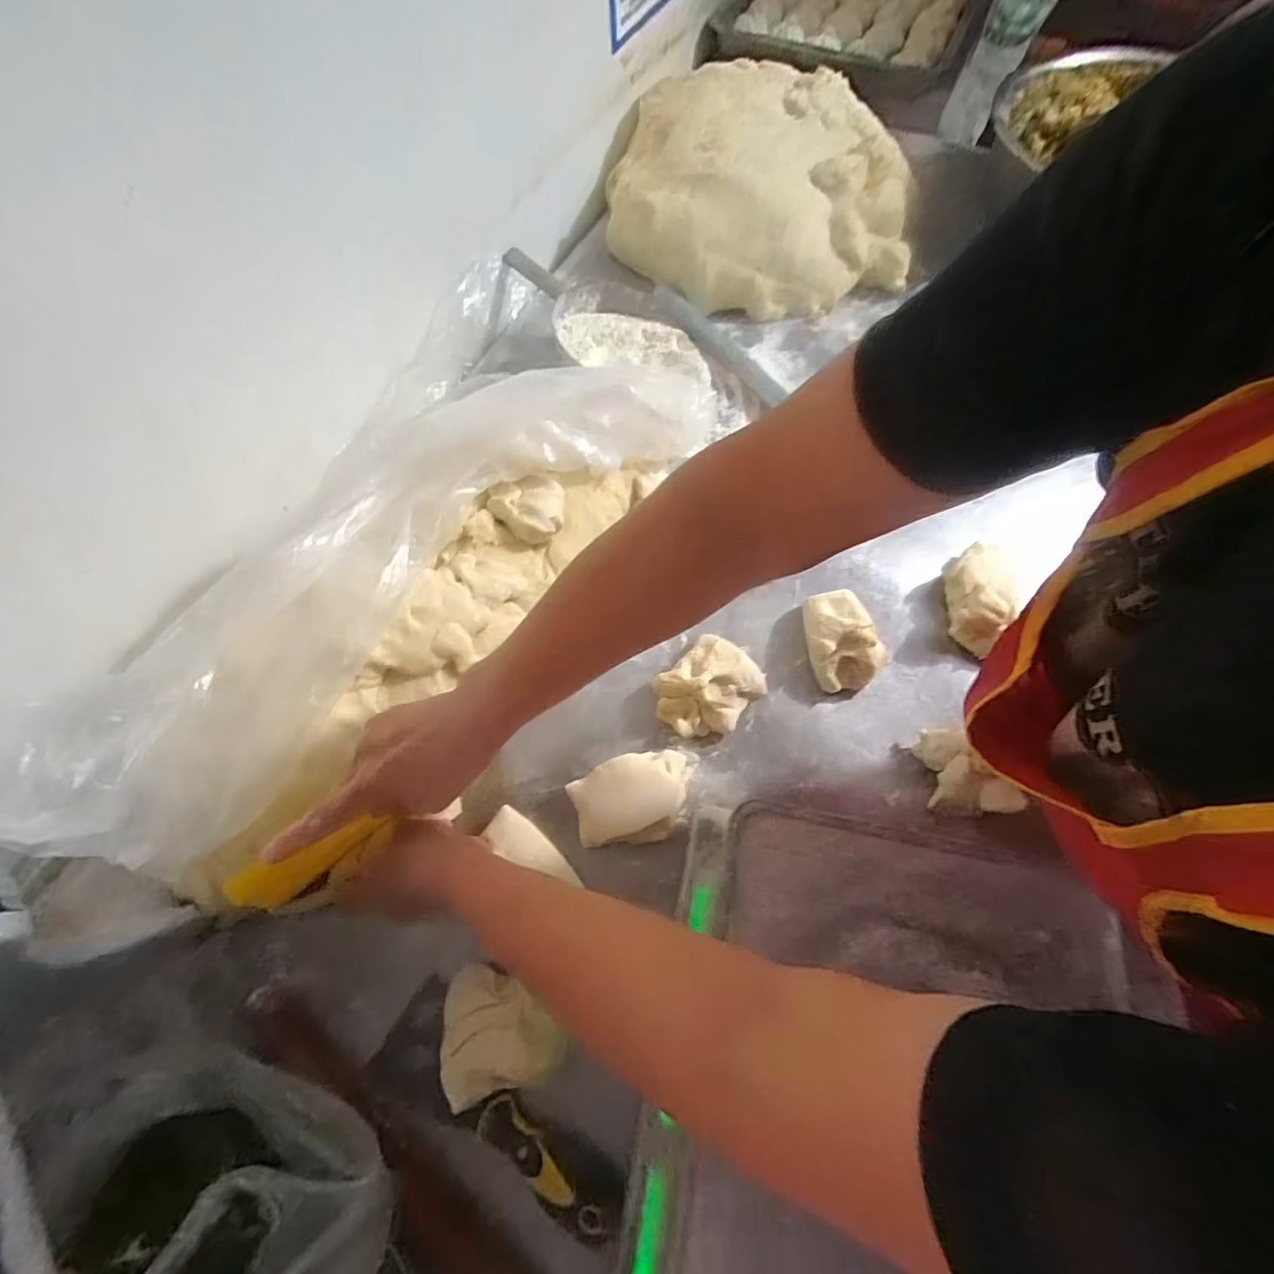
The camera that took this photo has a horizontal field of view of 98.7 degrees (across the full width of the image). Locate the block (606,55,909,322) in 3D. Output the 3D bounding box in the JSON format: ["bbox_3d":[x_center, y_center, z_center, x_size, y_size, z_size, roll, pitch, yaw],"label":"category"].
[{"bbox_3d":[0.168,-0.621,0.744,0.402,0.117,0.402,-1,65,0],"label":"block"}]

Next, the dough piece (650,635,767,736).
[{"bbox_3d":[0.065,0.045,0.494,0.079,0.042,0.094,40,71,17],"label":"dough piece"}]

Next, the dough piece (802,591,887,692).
[{"bbox_3d":[0.192,-0.001,0.508,0.069,0.047,0.093,-13,66,-6],"label":"dough piece"}]

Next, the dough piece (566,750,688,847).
[{"bbox_3d":[-0.003,0.135,0.458,0.097,0.037,0.068,-8,65,-3],"label":"dough piece"}]

